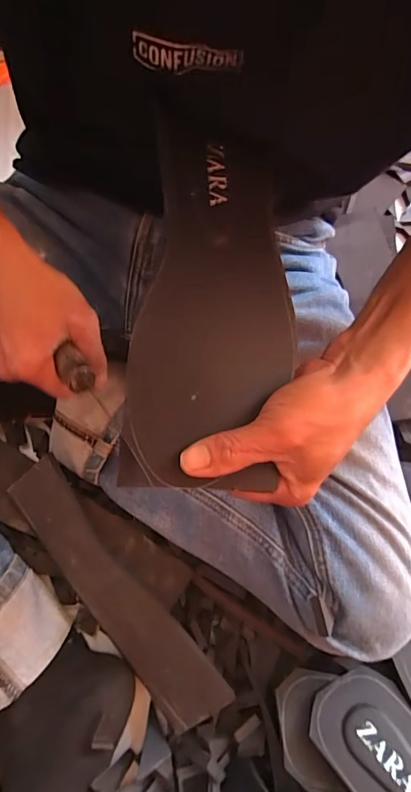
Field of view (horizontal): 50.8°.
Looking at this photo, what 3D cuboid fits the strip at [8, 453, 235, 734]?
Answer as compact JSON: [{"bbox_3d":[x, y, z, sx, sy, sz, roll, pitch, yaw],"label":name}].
[{"bbox_3d":[-0.084,0.170,0.380,0.060,0.011,0.254,-42,82,8],"label":"strip"}]

